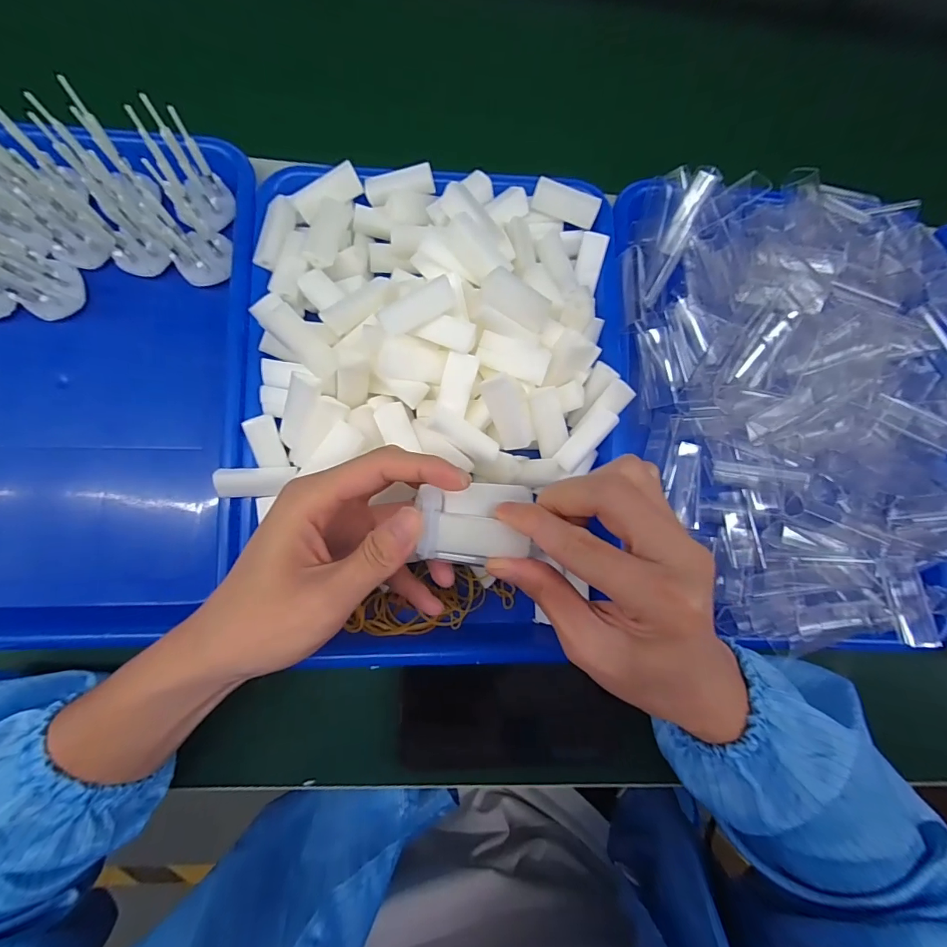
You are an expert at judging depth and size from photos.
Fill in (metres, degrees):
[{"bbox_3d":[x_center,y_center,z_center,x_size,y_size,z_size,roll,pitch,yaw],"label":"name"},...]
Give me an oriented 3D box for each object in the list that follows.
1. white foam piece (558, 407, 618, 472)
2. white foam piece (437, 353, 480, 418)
[{"bbox_3d":[0.071,-0.022,0.281,0.043,0.007,0.018,-50,46,7],"label":"white foam piece"},{"bbox_3d":[-0.010,-0.055,0.274,0.020,0.004,0.036,18,103,7],"label":"white foam piece"}]

